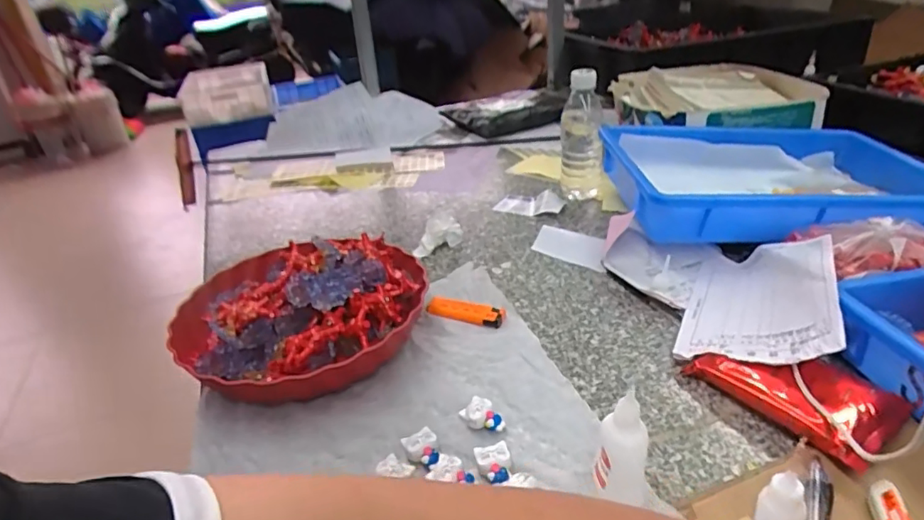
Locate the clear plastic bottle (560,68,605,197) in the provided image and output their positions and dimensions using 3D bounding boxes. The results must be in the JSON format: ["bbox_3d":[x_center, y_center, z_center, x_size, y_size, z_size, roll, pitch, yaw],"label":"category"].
[{"bbox_3d":[0.169,-0.180,0.786,0.057,0.166,0.067,-1,31,9],"label":"clear plastic bottle"}]

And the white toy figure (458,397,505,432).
[{"bbox_3d":[0.016,0.127,0.446,0.024,0.017,0.033,-26,35,-29],"label":"white toy figure"}]

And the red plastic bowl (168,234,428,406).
[{"bbox_3d":[-0.158,0.053,0.546,0.240,0.082,0.212,-7,30,-1],"label":"red plastic bowl"}]

